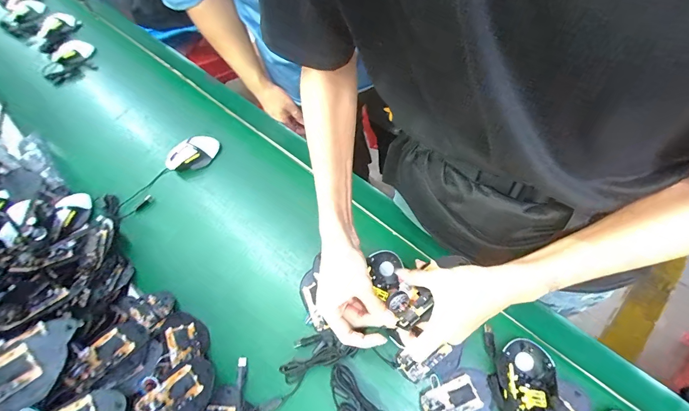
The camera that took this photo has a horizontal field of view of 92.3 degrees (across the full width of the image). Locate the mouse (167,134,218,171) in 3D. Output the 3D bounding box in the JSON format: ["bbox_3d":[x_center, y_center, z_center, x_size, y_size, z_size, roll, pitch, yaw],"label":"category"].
[{"bbox_3d":[-0.352,-0.119,0.764,0.123,0.050,0.064,-32,61,-8],"label":"mouse"}]

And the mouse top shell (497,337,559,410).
[{"bbox_3d":[0.253,0.255,0.466,0.068,0.052,0.127,11,64,15],"label":"mouse top shell"}]

